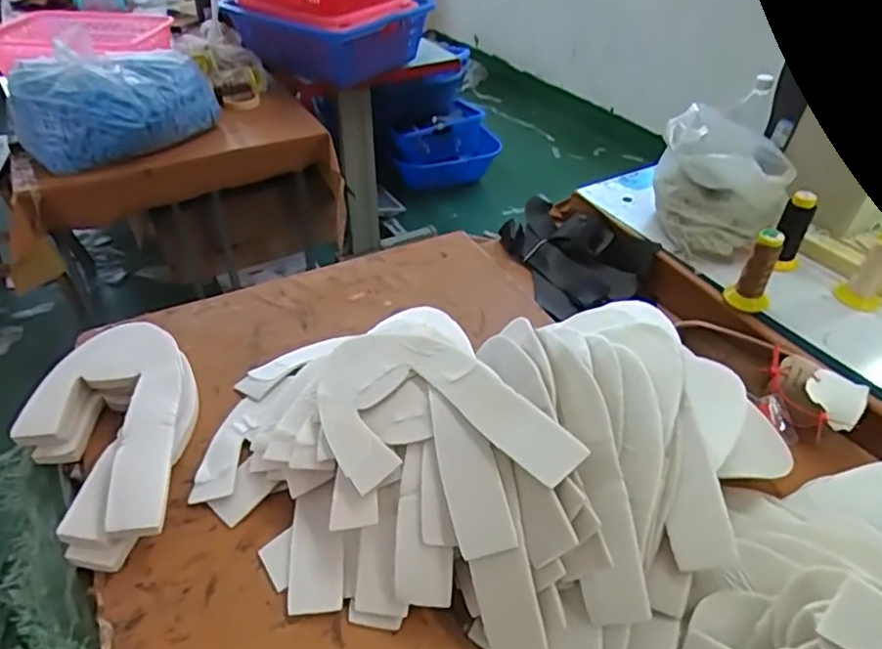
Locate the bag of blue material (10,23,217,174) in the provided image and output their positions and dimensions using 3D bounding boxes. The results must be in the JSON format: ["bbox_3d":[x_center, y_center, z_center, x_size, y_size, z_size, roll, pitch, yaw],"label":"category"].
[{"bbox_3d":[-0.692,-0.473,1.314,0.395,0.200,0.229,-23,46,-26],"label":"bag of blue material"}]

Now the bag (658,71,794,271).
[{"bbox_3d":[0.452,-0.220,0.988,0.174,0.186,0.188,-13,42,-16],"label":"bag"}]

